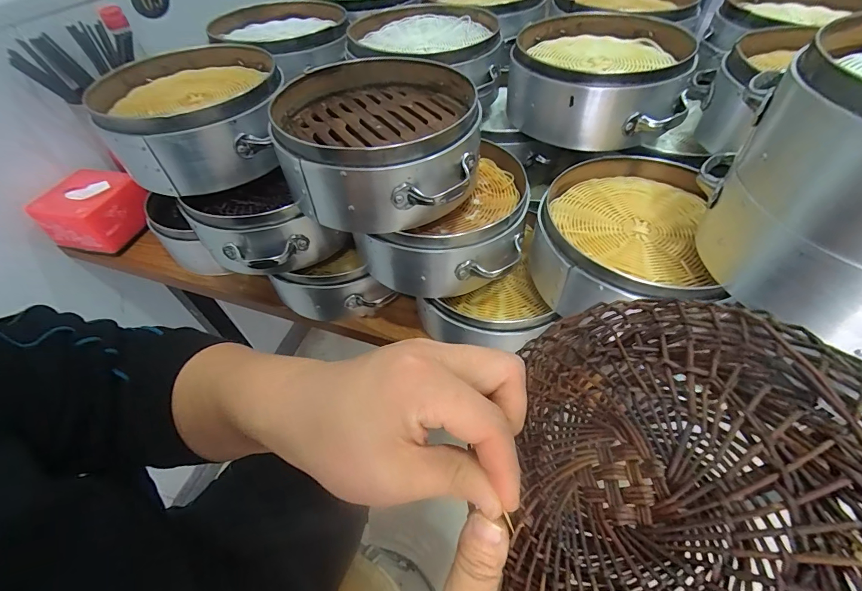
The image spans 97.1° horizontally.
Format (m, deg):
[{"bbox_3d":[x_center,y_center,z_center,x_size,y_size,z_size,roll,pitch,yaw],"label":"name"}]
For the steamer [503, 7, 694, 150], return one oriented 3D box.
[{"bbox_3d":[0.192,-0.268,0.459,0.179,0.079,0.209,11,52,12],"label":"steamer"}]

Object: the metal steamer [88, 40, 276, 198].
[{"bbox_3d":[-0.259,-0.210,0.426,0.183,0.070,0.207,-28,54,-18],"label":"metal steamer"}]

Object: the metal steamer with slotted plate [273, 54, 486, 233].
[{"bbox_3d":[-0.050,-0.157,0.371,0.190,0.075,0.206,0,53,1],"label":"metal steamer with slotted plate"}]

